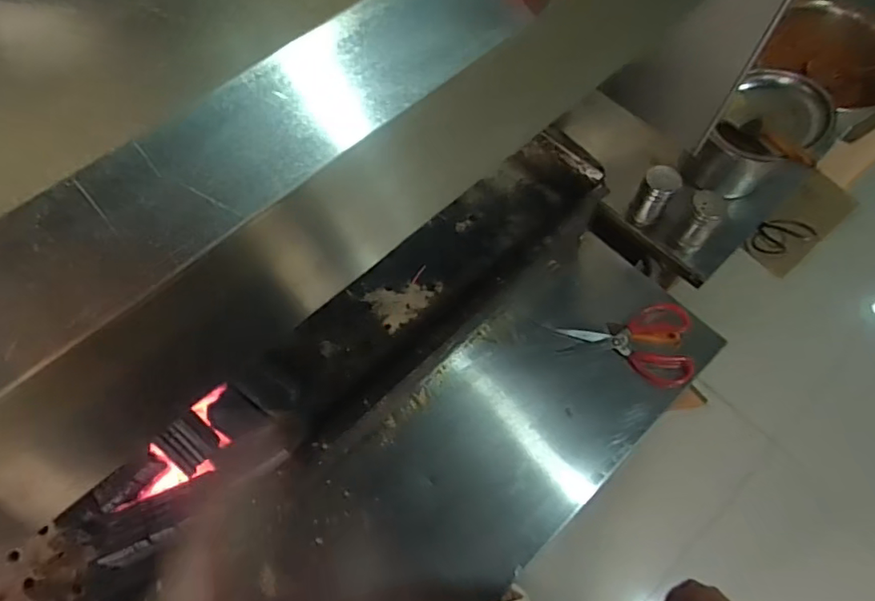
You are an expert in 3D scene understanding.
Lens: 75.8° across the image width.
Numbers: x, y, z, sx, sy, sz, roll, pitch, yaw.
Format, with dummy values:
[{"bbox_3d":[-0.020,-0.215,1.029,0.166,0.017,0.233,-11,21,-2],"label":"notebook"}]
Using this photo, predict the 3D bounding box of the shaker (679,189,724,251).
[{"bbox_3d":[0.380,-0.110,0.828,0.043,0.111,0.044,20,67,10],"label":"shaker"}]

